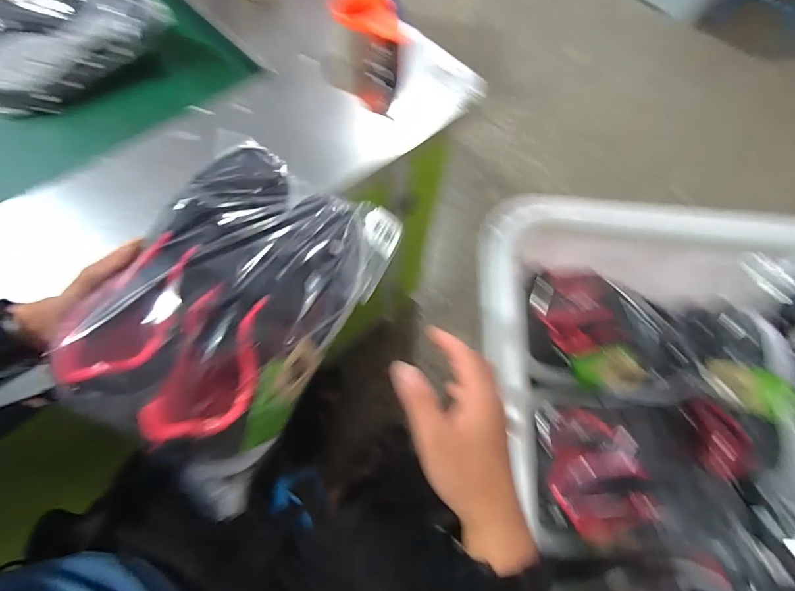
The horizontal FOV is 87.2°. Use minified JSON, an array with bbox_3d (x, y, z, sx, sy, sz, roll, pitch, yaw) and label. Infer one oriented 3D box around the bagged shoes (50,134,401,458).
[{"bbox_3d":[-0.130,0.002,0.353,0.182,0.073,0.255,25,66,9],"label":"bagged shoes"}]

